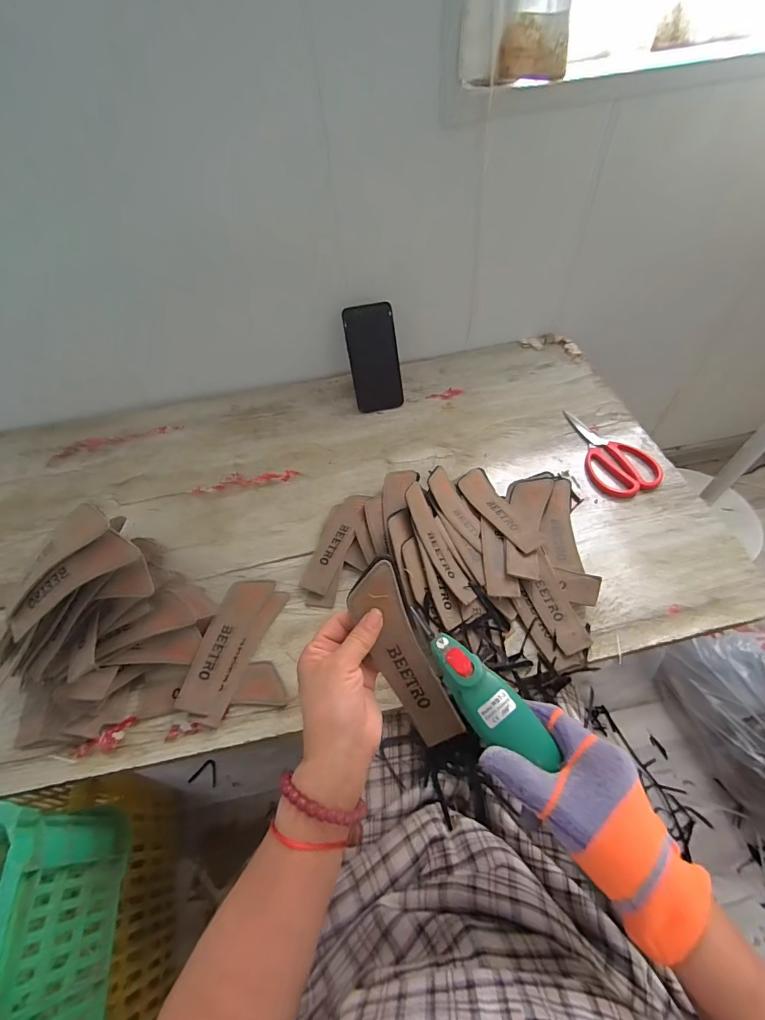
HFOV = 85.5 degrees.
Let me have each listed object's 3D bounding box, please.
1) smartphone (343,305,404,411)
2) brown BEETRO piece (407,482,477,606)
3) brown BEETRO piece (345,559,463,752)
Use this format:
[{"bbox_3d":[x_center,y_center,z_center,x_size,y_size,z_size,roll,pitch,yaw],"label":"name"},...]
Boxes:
[{"bbox_3d":[-0.013,-0.254,0.701,0.082,0.166,0.007,-11,24,-3],"label":"smartphone"},{"bbox_3d":[0.067,0.038,0.509,0.044,0.009,0.160,-4,62,-42],"label":"brown BEETRO piece"},{"bbox_3d":[0.017,0.125,0.356,0.047,0.006,0.166,-23,97,4],"label":"brown BEETRO piece"}]

